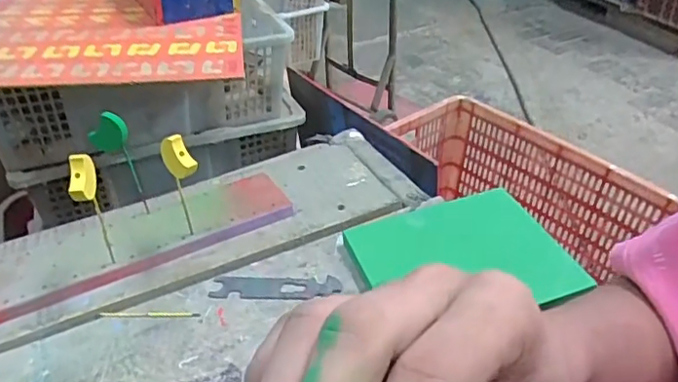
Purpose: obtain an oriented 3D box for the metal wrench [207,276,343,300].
[{"bbox_3d":[-0.067,0.102,0.598,0.136,0.004,0.032,0,38,9],"label":"metal wrench"}]

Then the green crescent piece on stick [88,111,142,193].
[{"bbox_3d":[-0.261,-0.047,0.657,0.045,0.098,0.009,2,37,3],"label":"green crescent piece on stick"}]

